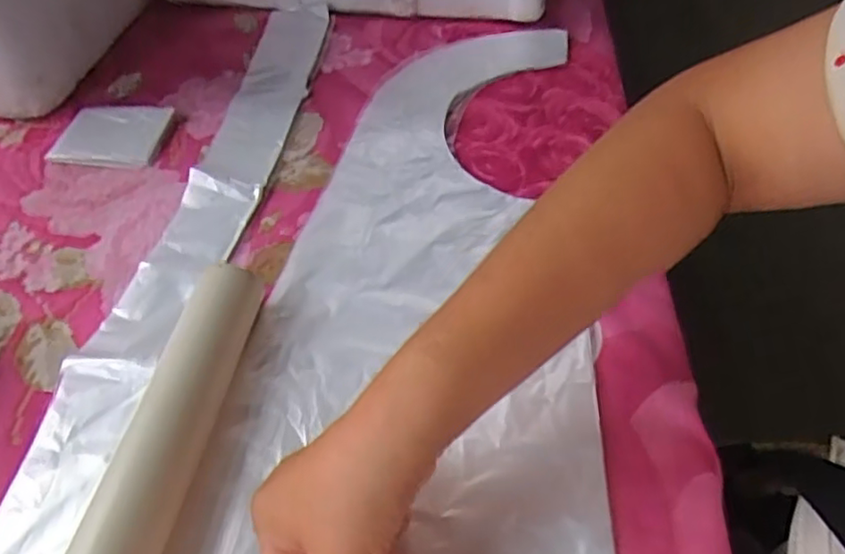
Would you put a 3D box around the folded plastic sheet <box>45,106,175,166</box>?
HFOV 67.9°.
[{"bbox_3d":[-0.251,-0.116,0.512,0.079,0.014,0.066,3,49,3],"label":"folded plastic sheet"}]

